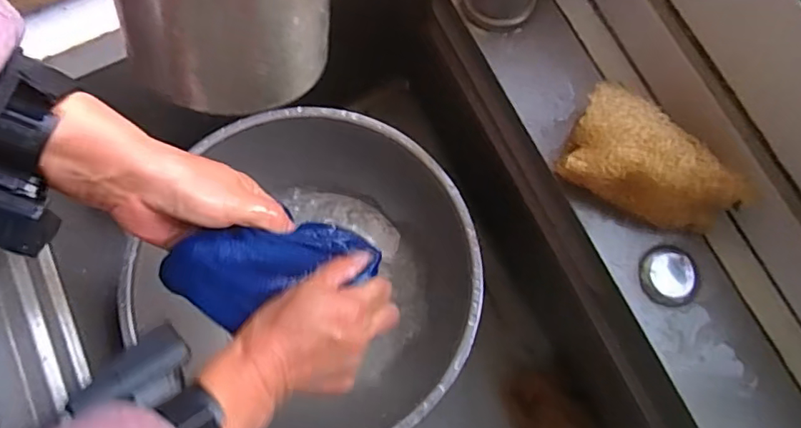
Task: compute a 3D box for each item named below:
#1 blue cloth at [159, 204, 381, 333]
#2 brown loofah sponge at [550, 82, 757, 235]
[{"bbox_3d":[-0.087,0.038,0.376,0.145,0.036,0.059,-11,77,-16],"label":"blue cloth"},{"bbox_3d":[0.159,-0.030,0.338,0.107,0.058,0.057,26,78,6],"label":"brown loofah sponge"}]

